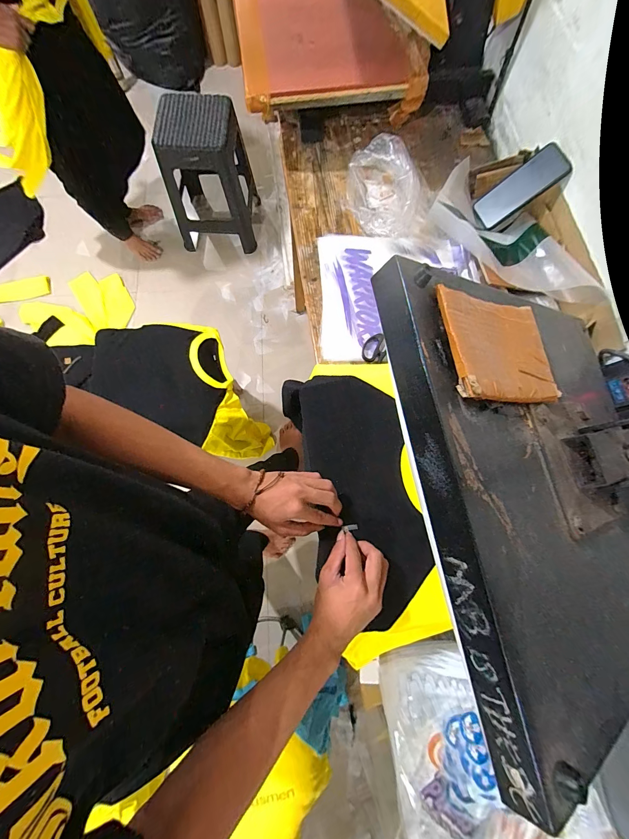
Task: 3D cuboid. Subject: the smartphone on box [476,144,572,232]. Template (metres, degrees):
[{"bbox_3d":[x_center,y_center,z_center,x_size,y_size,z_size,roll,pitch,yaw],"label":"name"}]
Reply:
[{"bbox_3d":[0.422,-0.478,0.673,0.161,0.015,0.075,-29,82,34],"label":"smartphone on box"}]

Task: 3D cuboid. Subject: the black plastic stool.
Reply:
[{"bbox_3d":[-0.442,-1.034,1.395,0.358,0.489,0.299,8,76,1],"label":"black plastic stool"}]

